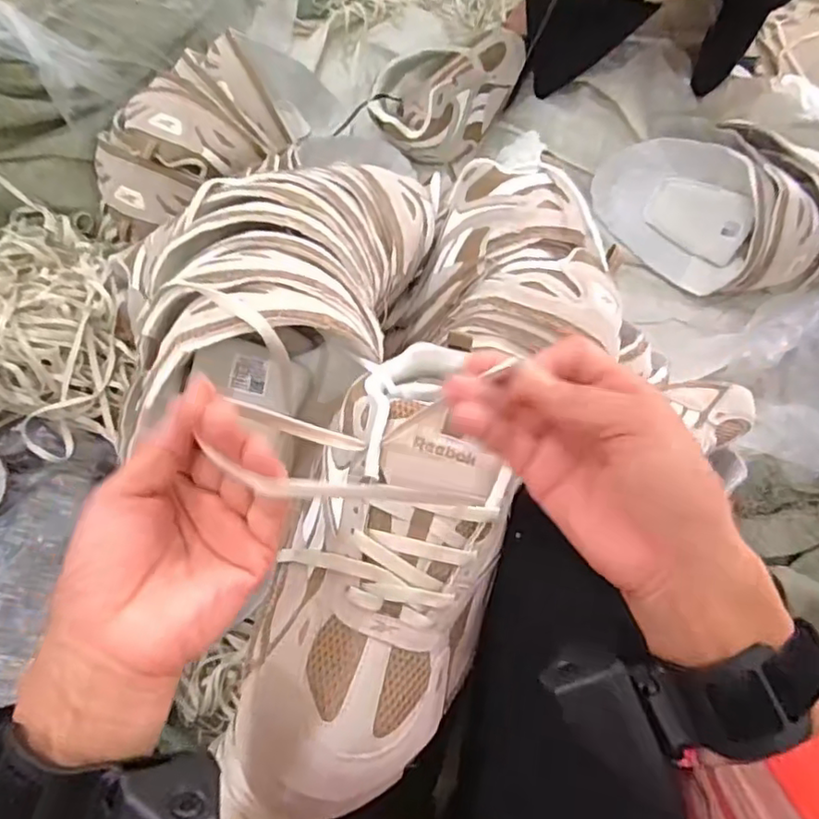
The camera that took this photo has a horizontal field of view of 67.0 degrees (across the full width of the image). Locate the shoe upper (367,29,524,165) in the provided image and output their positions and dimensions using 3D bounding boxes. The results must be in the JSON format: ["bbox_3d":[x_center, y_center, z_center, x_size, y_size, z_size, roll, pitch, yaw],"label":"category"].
[{"bbox_3d":[0.052,-0.501,0.968,0.183,0.096,0.248,30,74,11],"label":"shoe upper"}]

